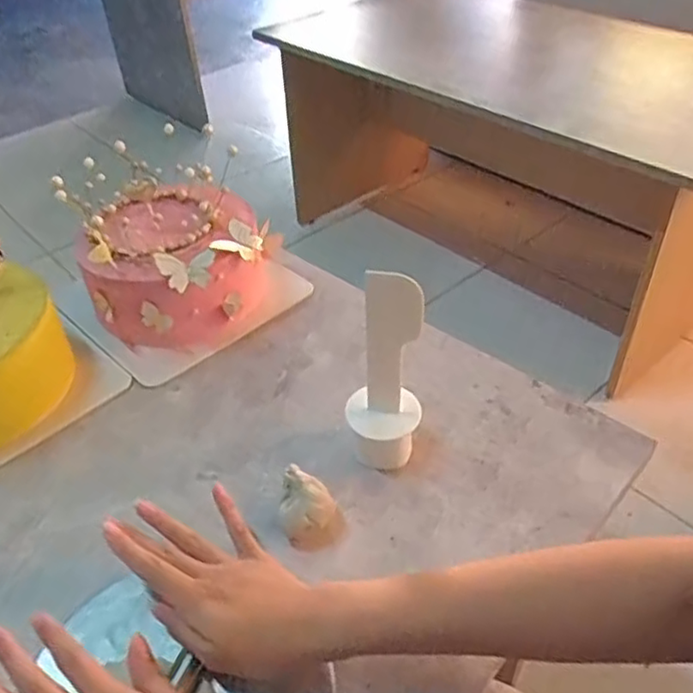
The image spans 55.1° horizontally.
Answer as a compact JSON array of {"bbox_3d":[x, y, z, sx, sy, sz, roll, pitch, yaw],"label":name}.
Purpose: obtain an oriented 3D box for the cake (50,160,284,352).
[{"bbox_3d":[-0.152,-0.104,0.643,0.141,0.147,0.165,12,43,17],"label":"cake"}]

